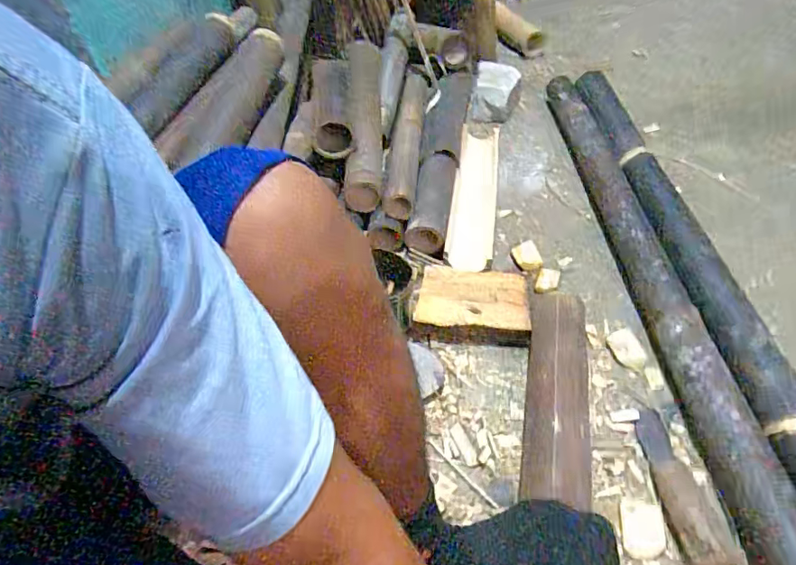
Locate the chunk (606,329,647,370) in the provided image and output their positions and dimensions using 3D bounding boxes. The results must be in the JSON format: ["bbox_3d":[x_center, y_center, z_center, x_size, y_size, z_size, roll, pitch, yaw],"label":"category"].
[{"bbox_3d":[0.326,0.096,0.726,0.036,0.021,0.058,-17,48,-9],"label":"chunk"}]

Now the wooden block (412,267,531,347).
[{"bbox_3d":[0.112,0.038,0.780,0.173,0.052,0.123,0,48,6],"label":"wooden block"}]

